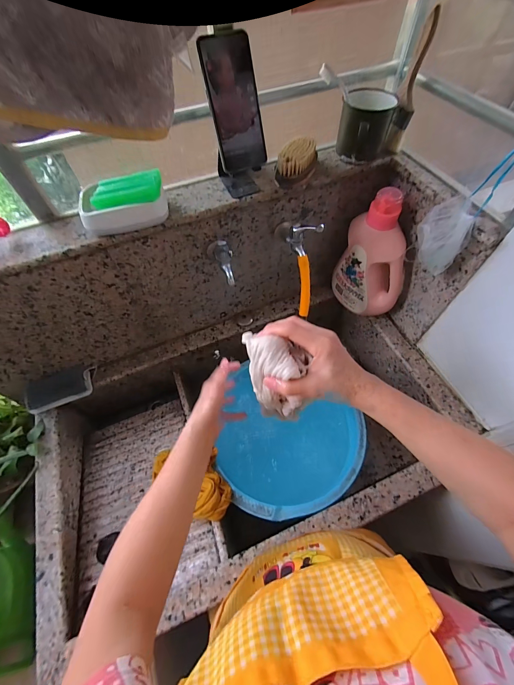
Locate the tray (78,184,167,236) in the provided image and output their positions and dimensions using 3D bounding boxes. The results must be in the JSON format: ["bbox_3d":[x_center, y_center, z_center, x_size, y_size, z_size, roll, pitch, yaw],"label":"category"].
[{"bbox_3d":[-0.214,-0.222,0.474,0.133,0.045,0.077,-17,59,-9],"label":"tray"}]

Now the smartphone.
[{"bbox_3d":[-0.033,-0.359,0.443,0.078,0.159,0.011,-22,37,-11],"label":"smartphone"}]

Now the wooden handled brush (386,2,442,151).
[{"bbox_3d":[0.273,-0.447,0.512,0.029,0.184,0.034,16,60,12],"label":"wooden handled brush"}]

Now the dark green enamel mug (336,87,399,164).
[{"bbox_3d":[0.199,-0.403,0.532,0.091,0.095,0.128,16,60,12],"label":"dark green enamel mug"}]

